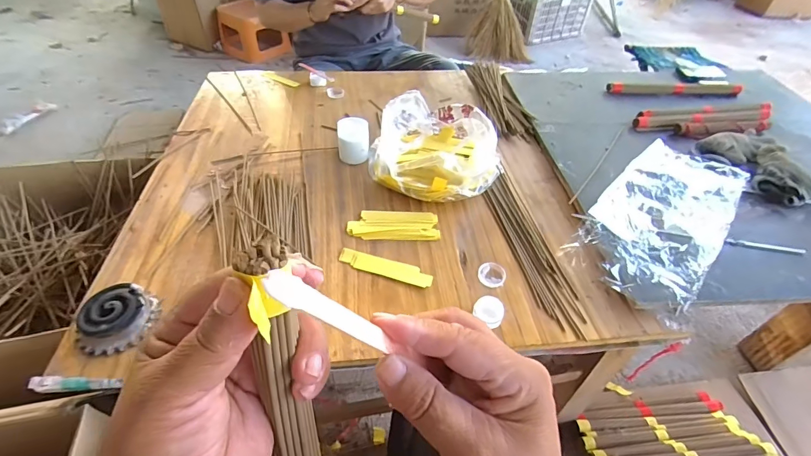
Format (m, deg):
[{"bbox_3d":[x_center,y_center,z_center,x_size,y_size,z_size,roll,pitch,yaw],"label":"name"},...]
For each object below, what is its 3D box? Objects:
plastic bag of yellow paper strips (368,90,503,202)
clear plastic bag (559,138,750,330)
[{"bbox_3d":[0.052,-0.142,0.703,0.224,0.083,0.221,8,47,3],"label":"plastic bag of yellow paper strips"},{"bbox_3d":[0.411,-0.026,0.628,0.172,0.030,0.388,35,54,25],"label":"clear plastic bag"}]

